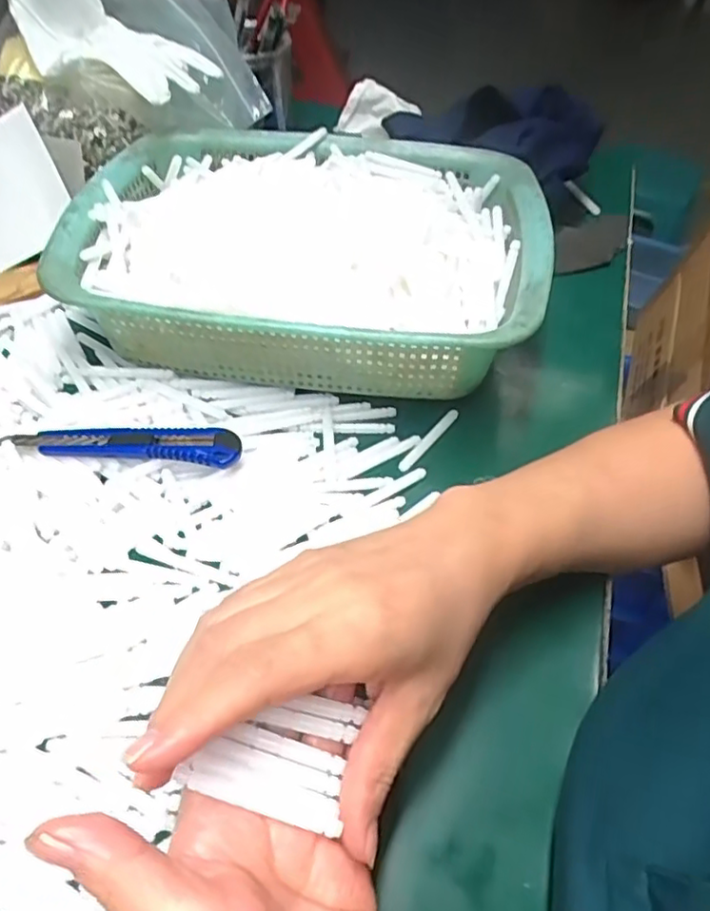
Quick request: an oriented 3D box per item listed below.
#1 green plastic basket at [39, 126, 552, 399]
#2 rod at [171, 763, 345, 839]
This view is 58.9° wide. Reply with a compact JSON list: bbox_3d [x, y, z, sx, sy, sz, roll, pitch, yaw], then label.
[{"bbox_3d":[-0.030,-0.127,0.421,0.281,0.083,0.209,7,52,2],"label":"green plastic basket"},{"bbox_3d":[-0.031,0.113,0.205,0.056,0.004,0.006,24,52,-9],"label":"rod"}]

